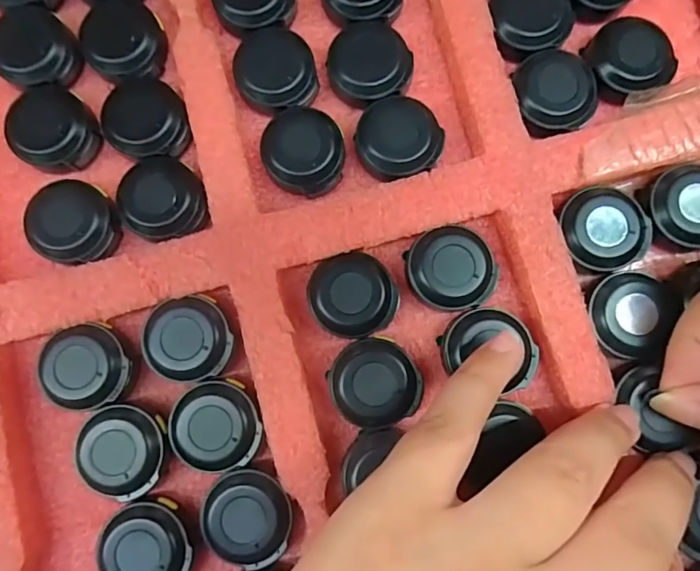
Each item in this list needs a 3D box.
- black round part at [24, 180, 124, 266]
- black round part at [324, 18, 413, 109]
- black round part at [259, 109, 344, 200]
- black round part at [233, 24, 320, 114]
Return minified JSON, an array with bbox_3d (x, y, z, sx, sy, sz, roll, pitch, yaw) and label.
[{"bbox_3d":[-0.097,-0.022,0.178,0.031,0.013,0.028,23,85,3],"label":"black round part"},{"bbox_3d":[0.007,-0.081,0.184,0.030,0.010,0.029,0,84,0],"label":"black round part"},{"bbox_3d":[-0.017,-0.048,0.180,0.029,0.012,0.027,0,83,-1],"label":"black round part"},{"bbox_3d":[-0.027,-0.078,0.184,0.028,0.011,0.032,-21,84,-2],"label":"black round part"}]

